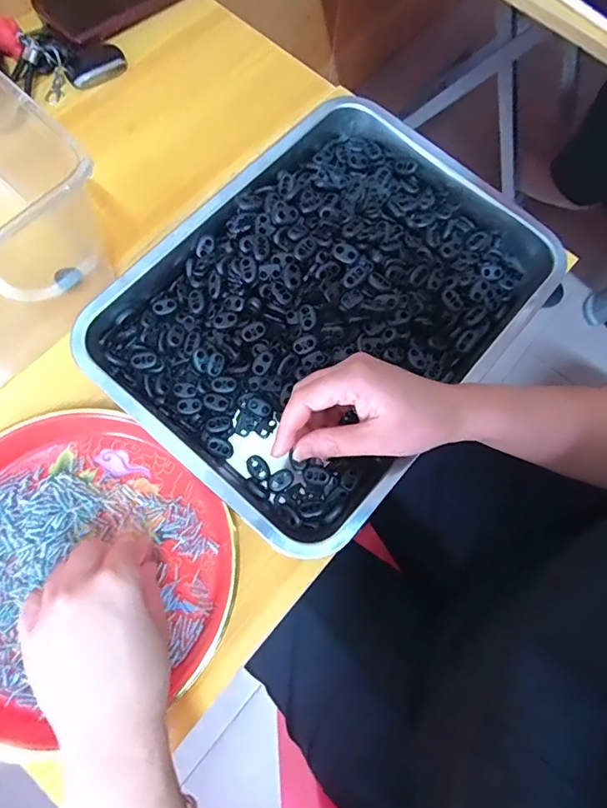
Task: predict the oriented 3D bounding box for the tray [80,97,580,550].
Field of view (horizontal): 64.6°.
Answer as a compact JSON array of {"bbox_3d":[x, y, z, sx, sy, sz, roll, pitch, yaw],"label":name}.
[{"bbox_3d":[0.024,-0.093,0.384,0.265,0.041,0.356,40,76,7],"label":"tray"}]

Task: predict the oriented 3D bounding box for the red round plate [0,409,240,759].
[{"bbox_3d":[-0.162,0.115,0.331,0.214,0.030,0.202,0,72,0],"label":"red round plate"}]

